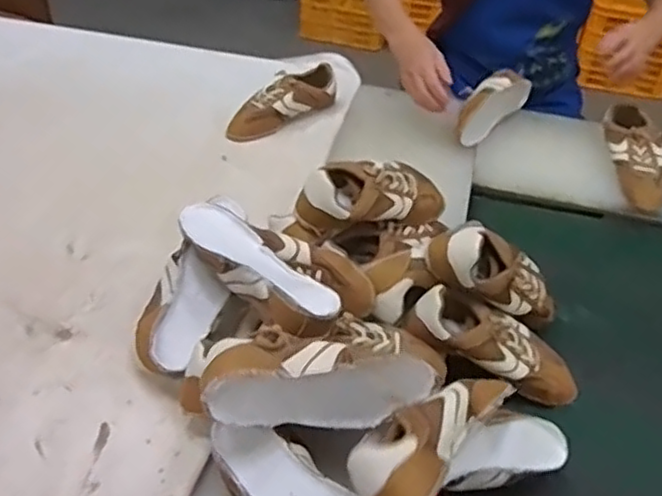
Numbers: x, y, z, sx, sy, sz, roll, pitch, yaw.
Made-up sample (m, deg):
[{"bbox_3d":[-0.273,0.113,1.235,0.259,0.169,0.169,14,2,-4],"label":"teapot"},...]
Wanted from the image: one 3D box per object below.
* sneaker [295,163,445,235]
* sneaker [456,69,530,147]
[{"bbox_3d":[0.062,-0.073,0.910,0.219,0.094,0.075,-16,45,-20],"label":"sneaker"},{"bbox_3d":[0.297,-0.264,1.254,0.061,0.089,0.228,29,48,26],"label":"sneaker"}]

